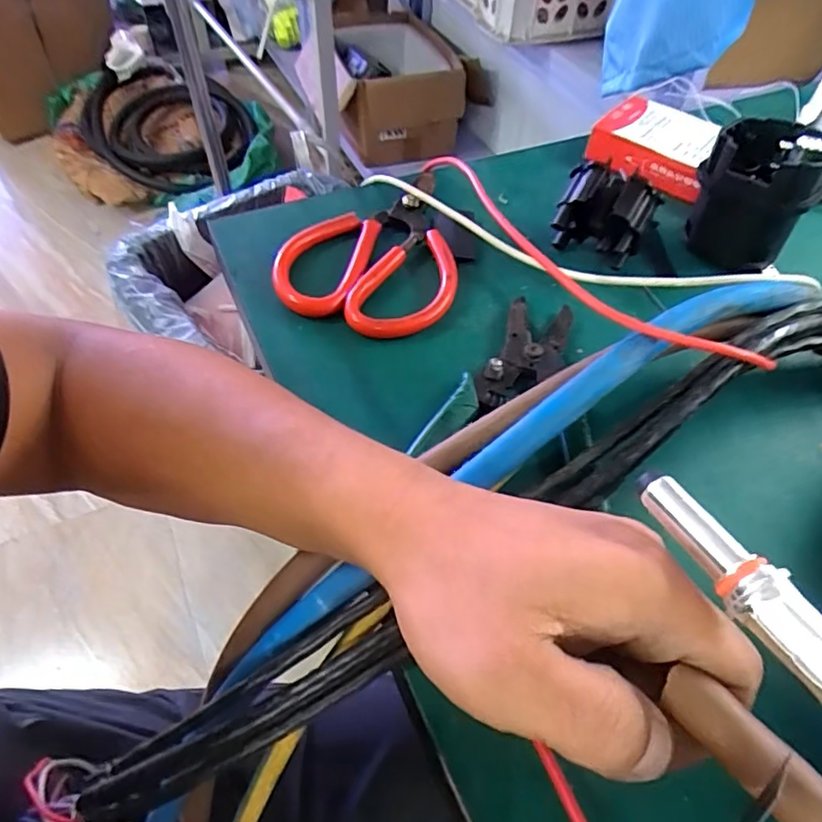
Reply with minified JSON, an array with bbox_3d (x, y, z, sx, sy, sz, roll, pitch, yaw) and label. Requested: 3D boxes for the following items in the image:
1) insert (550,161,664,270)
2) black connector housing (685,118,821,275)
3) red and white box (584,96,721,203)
[{"bbox_3d":[0.124,-0.126,0.371,0.059,0.054,0.040,30,57,18],"label":"insert"},{"bbox_3d":[0.228,-0.146,0.380,0.071,0.078,0.069,30,57,18],"label":"black connector housing"},{"bbox_3d":[0.196,-0.211,0.456,0.094,0.033,0.072,35,59,21],"label":"red and white box"}]

